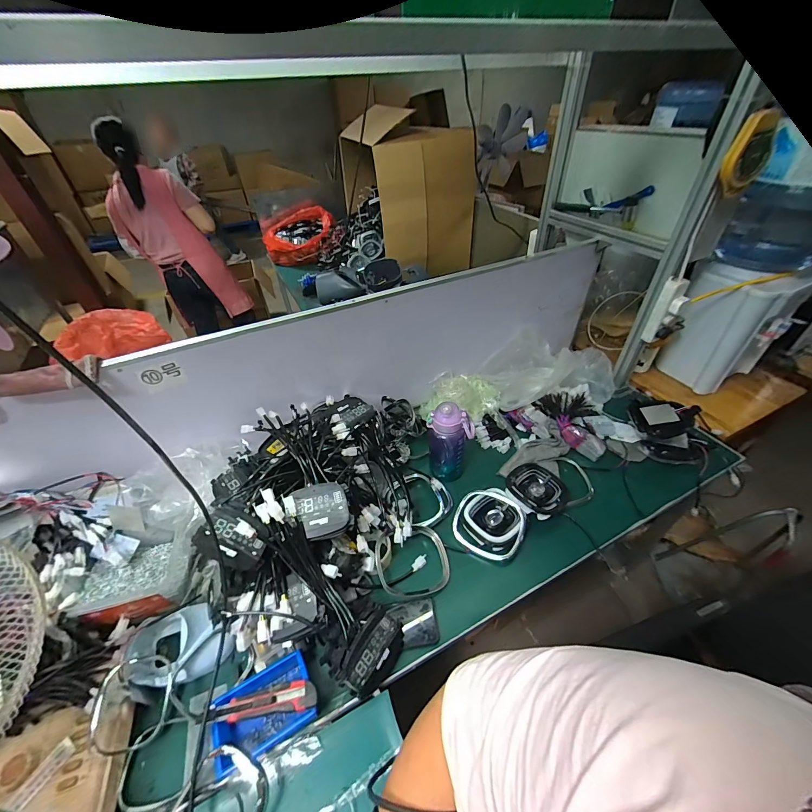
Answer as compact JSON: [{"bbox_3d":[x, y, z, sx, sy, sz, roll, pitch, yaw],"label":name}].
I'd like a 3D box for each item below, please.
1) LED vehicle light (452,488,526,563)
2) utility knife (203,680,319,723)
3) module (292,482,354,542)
[{"bbox_3d":[0.188,0.265,0.785,0.135,0.072,0.143,-28,48,-25],"label":"LED vehicle light"},{"bbox_3d":[-0.220,0.460,0.541,0.160,0.013,0.037,-7,42,-5],"label":"utility knife"},{"bbox_3d":[-0.150,0.189,0.637,0.086,0.017,0.099,-20,72,-18],"label":"module"}]

